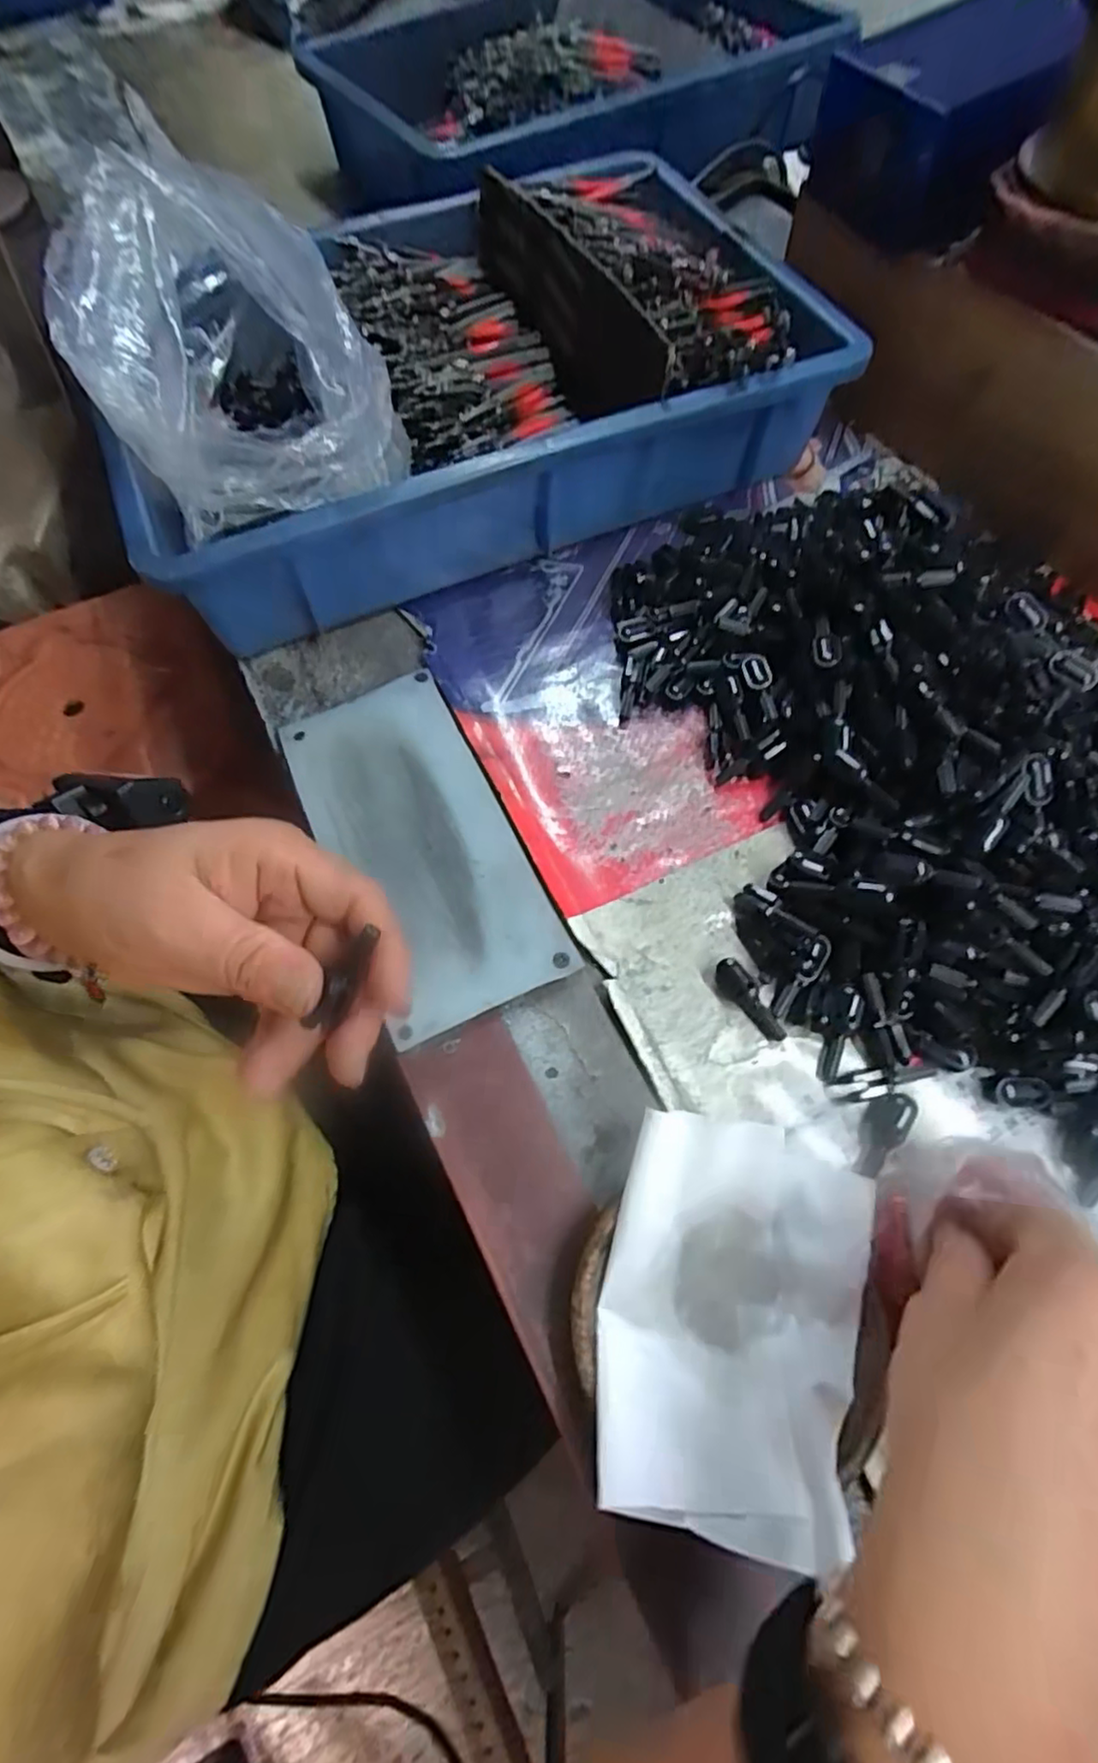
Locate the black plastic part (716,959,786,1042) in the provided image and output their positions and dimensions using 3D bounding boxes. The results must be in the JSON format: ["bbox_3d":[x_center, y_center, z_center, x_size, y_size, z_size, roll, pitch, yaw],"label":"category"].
[{"bbox_3d":[0.092,0.056,0.300,0.013,0.012,0.042,-28,68,-11],"label":"black plastic part"}]

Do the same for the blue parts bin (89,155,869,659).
[{"bbox_3d":[-0.059,-0.333,0.424,0.417,0.093,0.282,-23,67,-9],"label":"blue parts bin"}]

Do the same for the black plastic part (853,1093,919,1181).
[{"bbox_3d":[0.144,0.109,0.278,0.016,0.010,0.038,34,70,15],"label":"black plastic part"}]

